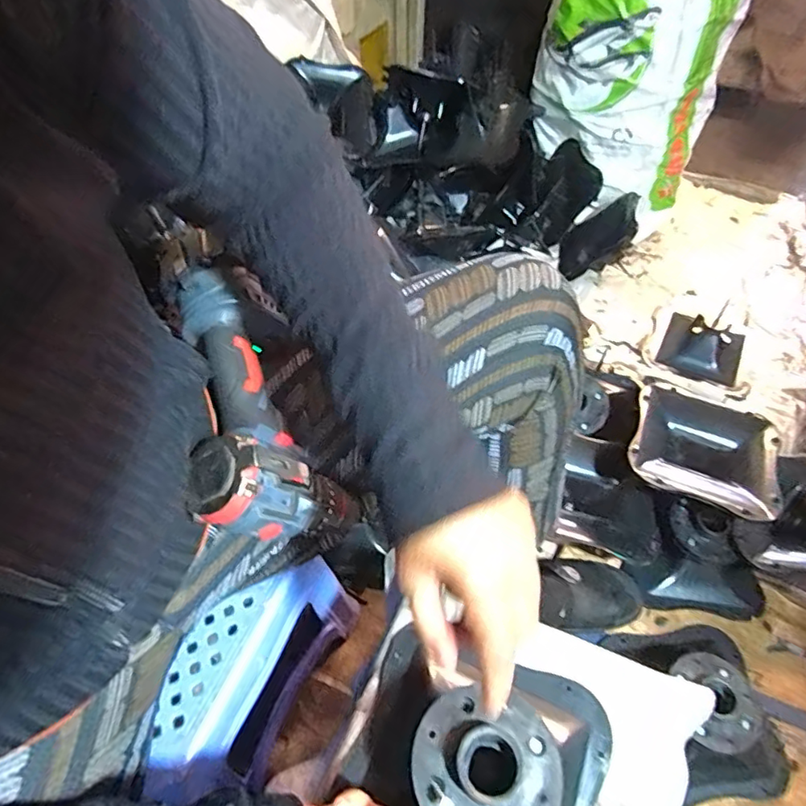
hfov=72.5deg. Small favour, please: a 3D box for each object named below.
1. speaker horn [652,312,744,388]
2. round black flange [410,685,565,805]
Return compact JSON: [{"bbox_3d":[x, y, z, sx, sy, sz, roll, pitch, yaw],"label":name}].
[{"bbox_3d":[0.548,-0.107,1.004,0.134,0.055,0.155,25,56,18],"label":"speaker horn"},{"bbox_3d":[0.056,0.236,0.359,0.090,0.020,0.096,0,52,0],"label":"round black flange"}]

